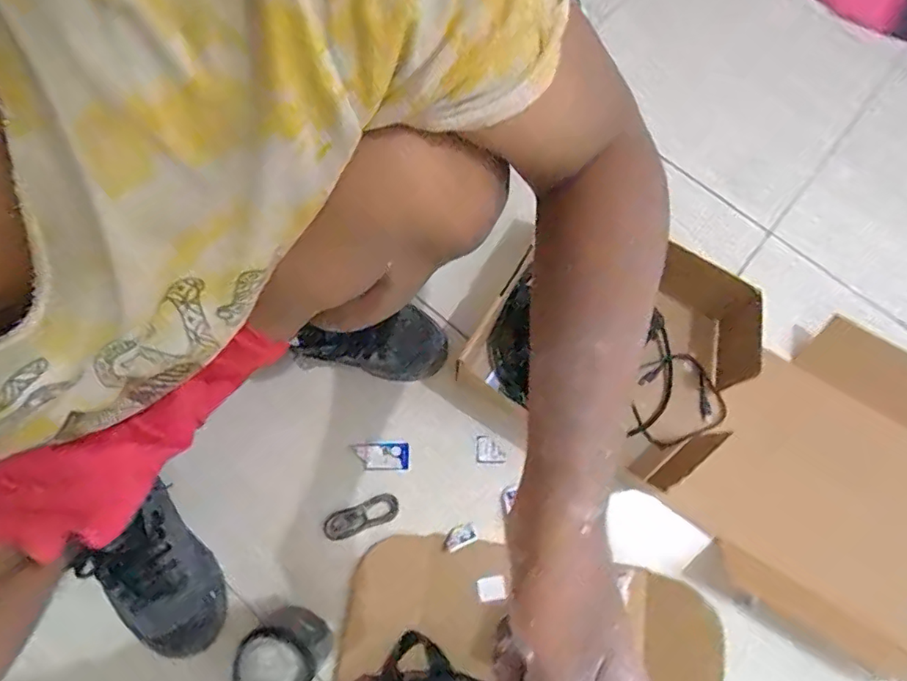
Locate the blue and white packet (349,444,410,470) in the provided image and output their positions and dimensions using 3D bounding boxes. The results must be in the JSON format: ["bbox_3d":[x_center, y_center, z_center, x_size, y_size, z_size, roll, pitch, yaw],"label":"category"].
[{"bbox_3d":[-0.092,0.149,0.680,0.071,0.017,0.031,1,73,-2],"label":"blue and white packet"}]

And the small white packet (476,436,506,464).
[{"bbox_3d":[0.047,0.140,0.680,0.036,0.004,0.035,-3,75,12],"label":"small white packet"}]

